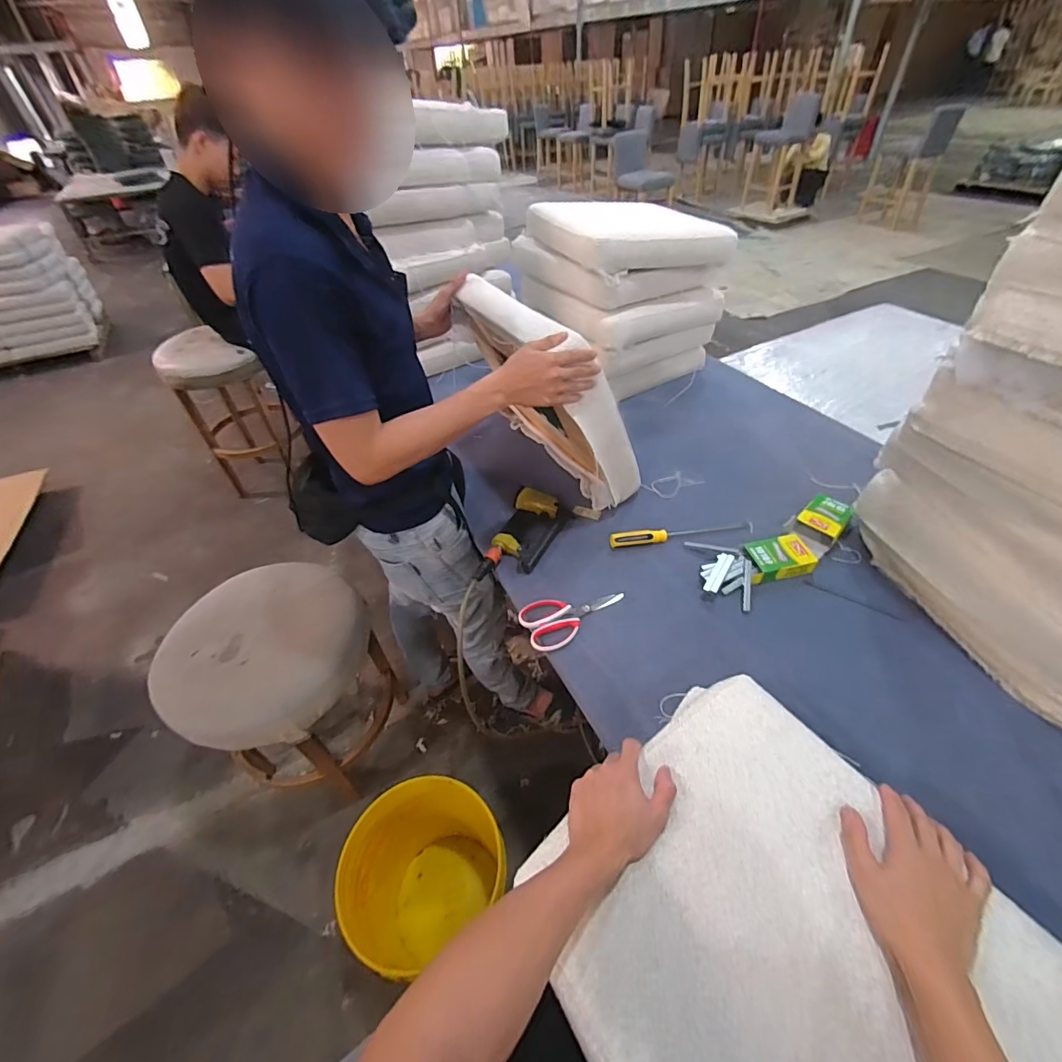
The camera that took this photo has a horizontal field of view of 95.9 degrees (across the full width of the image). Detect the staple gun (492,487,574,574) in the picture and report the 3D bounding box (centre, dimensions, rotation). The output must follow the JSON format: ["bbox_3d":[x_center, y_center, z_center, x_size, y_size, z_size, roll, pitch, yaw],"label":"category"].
[{"bbox_3d":[-0.006,-0.001,0.997,0.115,0.041,0.194,17,48,20],"label":"staple gun"}]

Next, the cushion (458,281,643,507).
[{"bbox_3d":[0.027,-0.298,1.028,0.096,0.404,0.432,-39,50,-7],"label":"cushion"}]

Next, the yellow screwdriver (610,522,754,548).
[{"bbox_3d":[0.312,0.001,0.984,0.301,0.030,0.027,-8,44,-4],"label":"yellow screwdriver"}]

